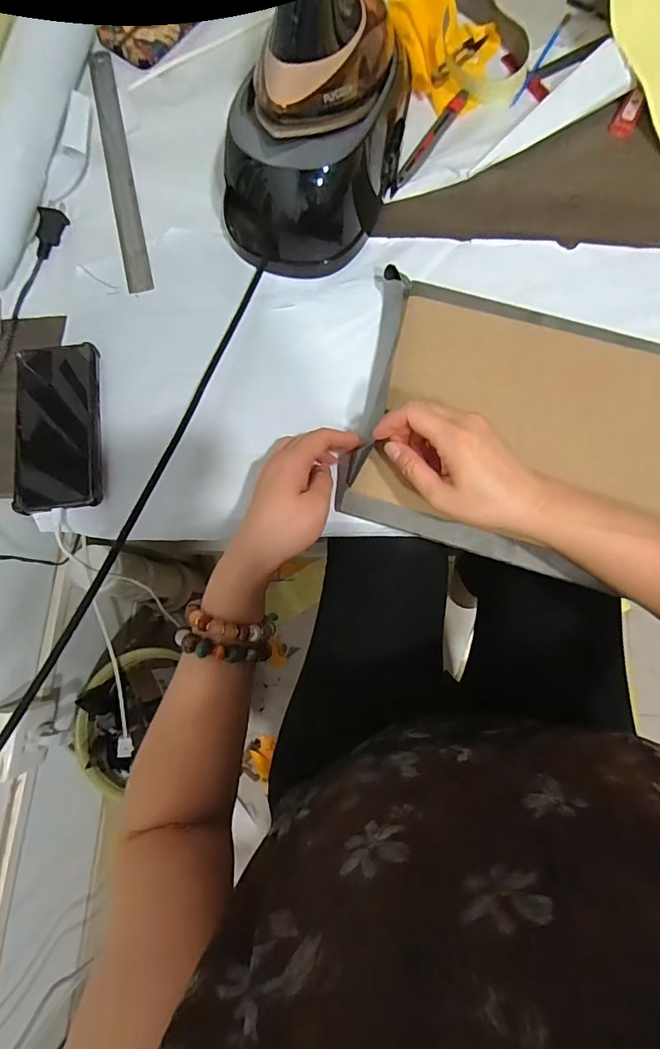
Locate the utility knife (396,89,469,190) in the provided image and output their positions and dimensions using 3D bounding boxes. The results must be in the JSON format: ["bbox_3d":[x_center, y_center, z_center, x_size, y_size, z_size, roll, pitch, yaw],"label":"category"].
[{"bbox_3d":[0.112,-0.425,0.514,0.018,0.007,0.138,33,82,7],"label":"utility knife"}]

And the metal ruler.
[{"bbox_3d":[-0.234,-0.398,0.518,0.026,0.005,0.322,-12,79,-6],"label":"metal ruler"}]

